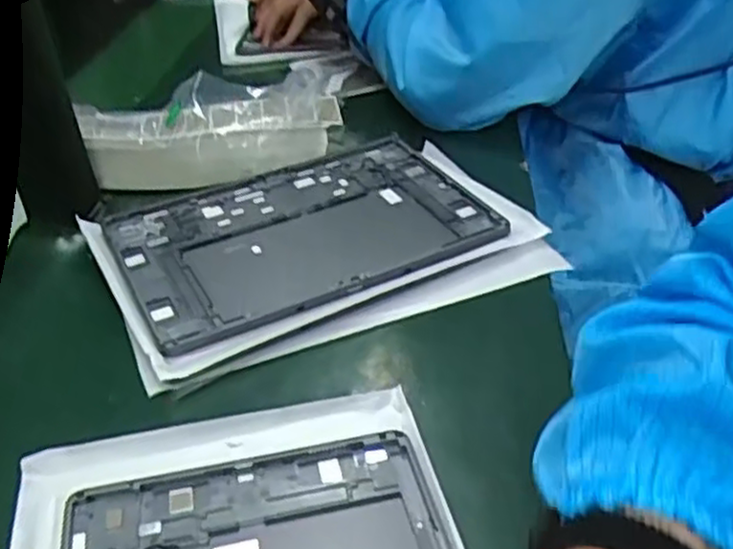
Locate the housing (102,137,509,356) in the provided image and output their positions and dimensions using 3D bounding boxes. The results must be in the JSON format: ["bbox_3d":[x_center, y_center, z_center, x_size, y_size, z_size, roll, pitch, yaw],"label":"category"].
[{"bbox_3d":[-0.050,-0.038,0.568,0.255,0.010,0.191,-18,38,-21],"label":"housing"}]

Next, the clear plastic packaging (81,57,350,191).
[{"bbox_3d":[-0.135,-0.128,0.658,0.223,0.053,0.103,-13,36,-14],"label":"clear plastic packaging"}]

